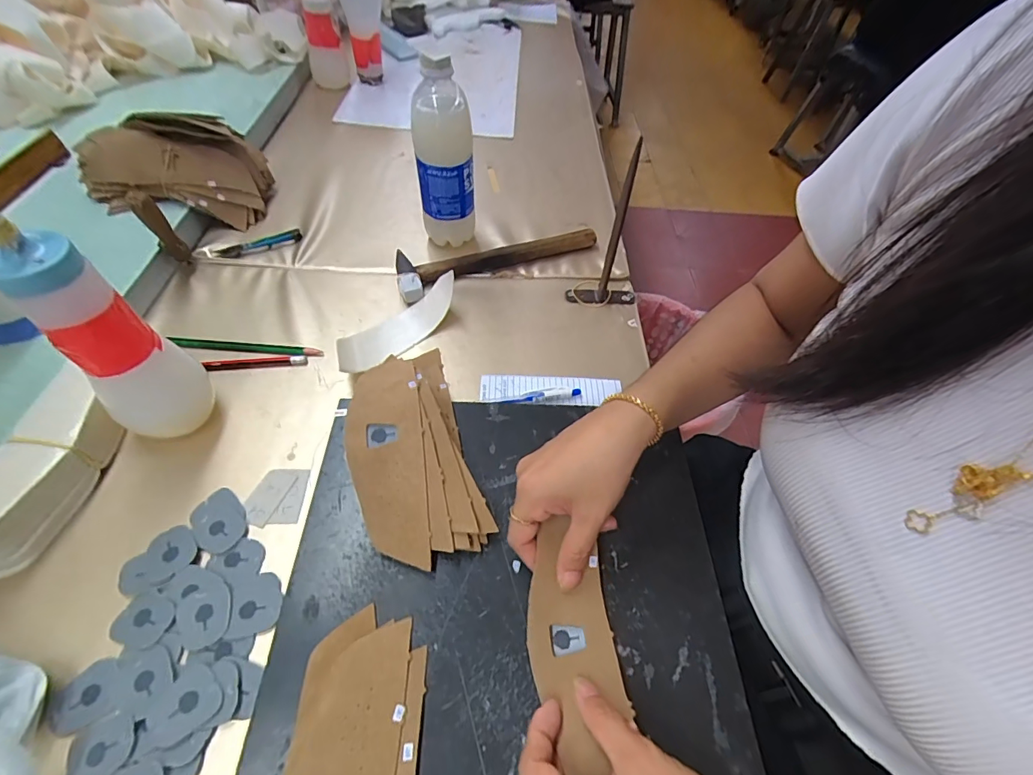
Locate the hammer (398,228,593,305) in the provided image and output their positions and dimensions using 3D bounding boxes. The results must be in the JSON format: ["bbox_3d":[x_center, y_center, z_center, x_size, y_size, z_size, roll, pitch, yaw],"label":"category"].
[{"bbox_3d":[-0.026,-0.166,0.559,0.250,0.025,0.066,-21,58,-19],"label":"hammer"}]

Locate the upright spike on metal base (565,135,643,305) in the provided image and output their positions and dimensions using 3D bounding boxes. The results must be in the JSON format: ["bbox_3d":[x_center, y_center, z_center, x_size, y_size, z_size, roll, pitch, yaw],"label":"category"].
[{"bbox_3d":[0.104,-0.158,0.467,0.077,0.181,0.022,2,54,-3],"label":"upright spike on metal base"}]

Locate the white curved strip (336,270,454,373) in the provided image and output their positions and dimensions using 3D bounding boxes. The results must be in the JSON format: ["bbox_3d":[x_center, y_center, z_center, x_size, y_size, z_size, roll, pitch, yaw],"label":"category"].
[{"bbox_3d":[-0.122,-0.066,0.465,0.043,0.034,0.145,37,59,21],"label":"white curved strip"}]

